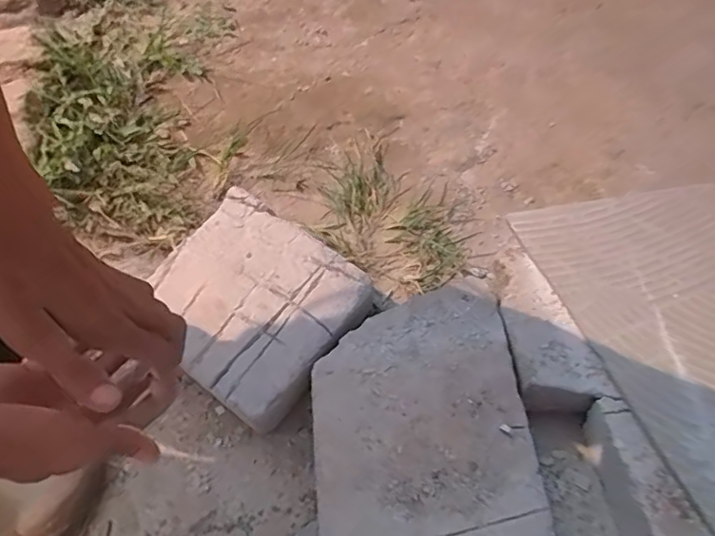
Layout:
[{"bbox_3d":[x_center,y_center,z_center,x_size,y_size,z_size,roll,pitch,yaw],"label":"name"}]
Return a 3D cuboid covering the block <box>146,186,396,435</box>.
[{"bbox_3d":[-0.115,0.045,0.623,0.207,0.067,0.200,30,68,15],"label":"block"}]

